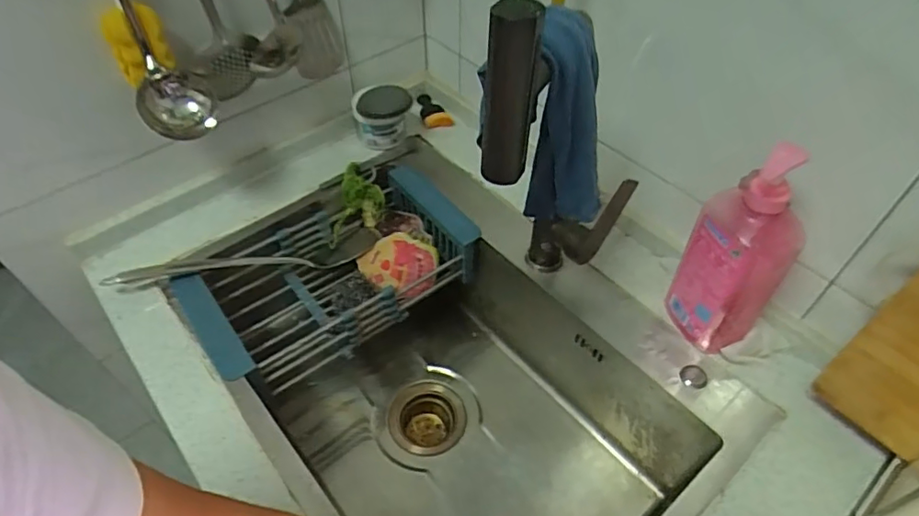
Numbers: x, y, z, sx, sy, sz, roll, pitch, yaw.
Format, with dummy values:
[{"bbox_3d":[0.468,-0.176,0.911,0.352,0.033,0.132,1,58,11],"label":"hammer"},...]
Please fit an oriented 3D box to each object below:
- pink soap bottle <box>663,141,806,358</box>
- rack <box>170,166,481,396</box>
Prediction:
[{"bbox_3d":[0.286,0.004,0.586,0.055,0.267,0.097,-36,57,-27],"label":"pink soap bottle"},{"bbox_3d":[-0.176,0.026,0.794,0.382,0.104,0.204,-31,55,-24],"label":"rack"}]

